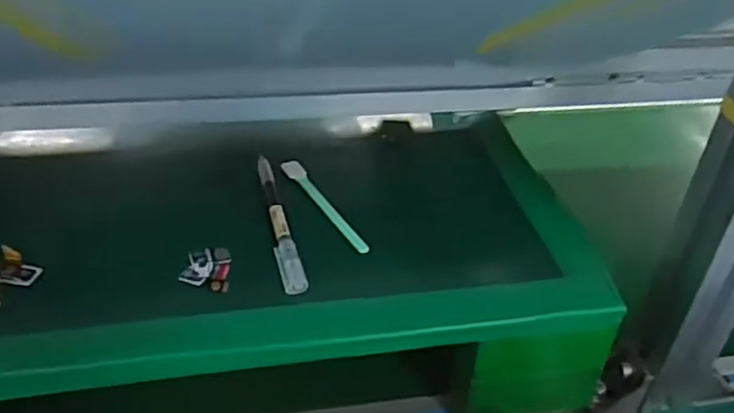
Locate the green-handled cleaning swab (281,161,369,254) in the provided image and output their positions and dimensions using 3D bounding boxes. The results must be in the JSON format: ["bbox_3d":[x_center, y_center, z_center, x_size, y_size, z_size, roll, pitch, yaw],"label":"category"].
[{"bbox_3d":[-0.032,-0.002,0.461,0.014,0.008,0.113,-16,40,-26],"label":"green-handled cleaning swab"}]

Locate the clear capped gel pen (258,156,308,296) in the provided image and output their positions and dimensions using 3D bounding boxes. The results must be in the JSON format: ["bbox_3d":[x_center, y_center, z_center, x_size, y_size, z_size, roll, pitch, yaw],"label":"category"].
[{"bbox_3d":[-0.061,0.009,0.439,0.015,0.013,0.136,-8,37,-16],"label":"clear capped gel pen"}]

